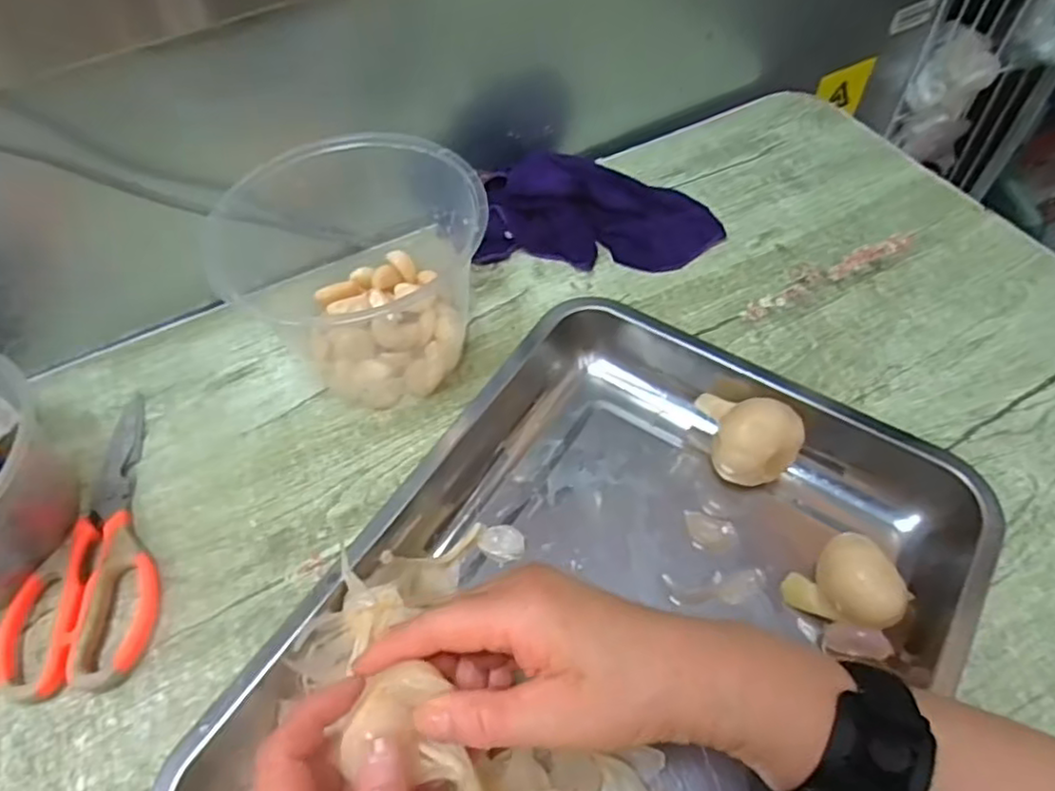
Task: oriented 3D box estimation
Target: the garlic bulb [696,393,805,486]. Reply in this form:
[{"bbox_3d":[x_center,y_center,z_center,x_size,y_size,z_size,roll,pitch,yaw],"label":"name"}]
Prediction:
[{"bbox_3d":[0.132,0.029,0.420,0.066,0.057,0.042,29,61,22],"label":"garlic bulb"}]

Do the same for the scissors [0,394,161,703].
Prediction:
[{"bbox_3d":[-0.279,0.086,0.428,0.083,0.016,0.204,-14,55,-6],"label":"scissors"}]

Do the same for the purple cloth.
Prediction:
[{"bbox_3d":[0.060,-0.158,0.562,0.195,0.047,0.099,2,54,5],"label":"purple cloth"}]

